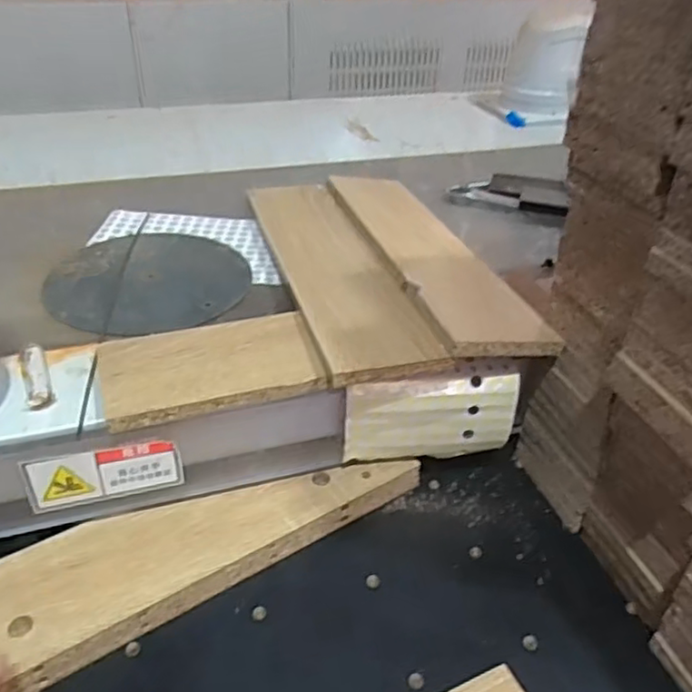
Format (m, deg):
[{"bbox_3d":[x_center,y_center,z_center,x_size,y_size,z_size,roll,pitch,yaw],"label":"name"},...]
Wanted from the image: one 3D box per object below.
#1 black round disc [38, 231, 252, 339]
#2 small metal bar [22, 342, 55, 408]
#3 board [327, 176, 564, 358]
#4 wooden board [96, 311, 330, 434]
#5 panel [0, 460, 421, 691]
[{"bbox_3d":[-0.179,-0.061,0.597,0.173,0.006,0.175,2,35,-1],"label":"black round disc"},{"bbox_3d":[-0.221,0.021,0.465,0.017,0.010,0.069,-15,39,-23],"label":"small metal bar"},{"bbox_3d":[0.068,-0.092,0.604,0.093,0.012,0.353,-3,34,-19],"label":"board"},{"bbox_3d":[-0.098,0.012,0.477,0.151,0.016,0.091,-10,37,-17],"label":"wooden board"},{"bbox_3d":[-0.098,0.145,0.470,0.332,0.028,0.090,-15,39,-24],"label":"panel"}]

